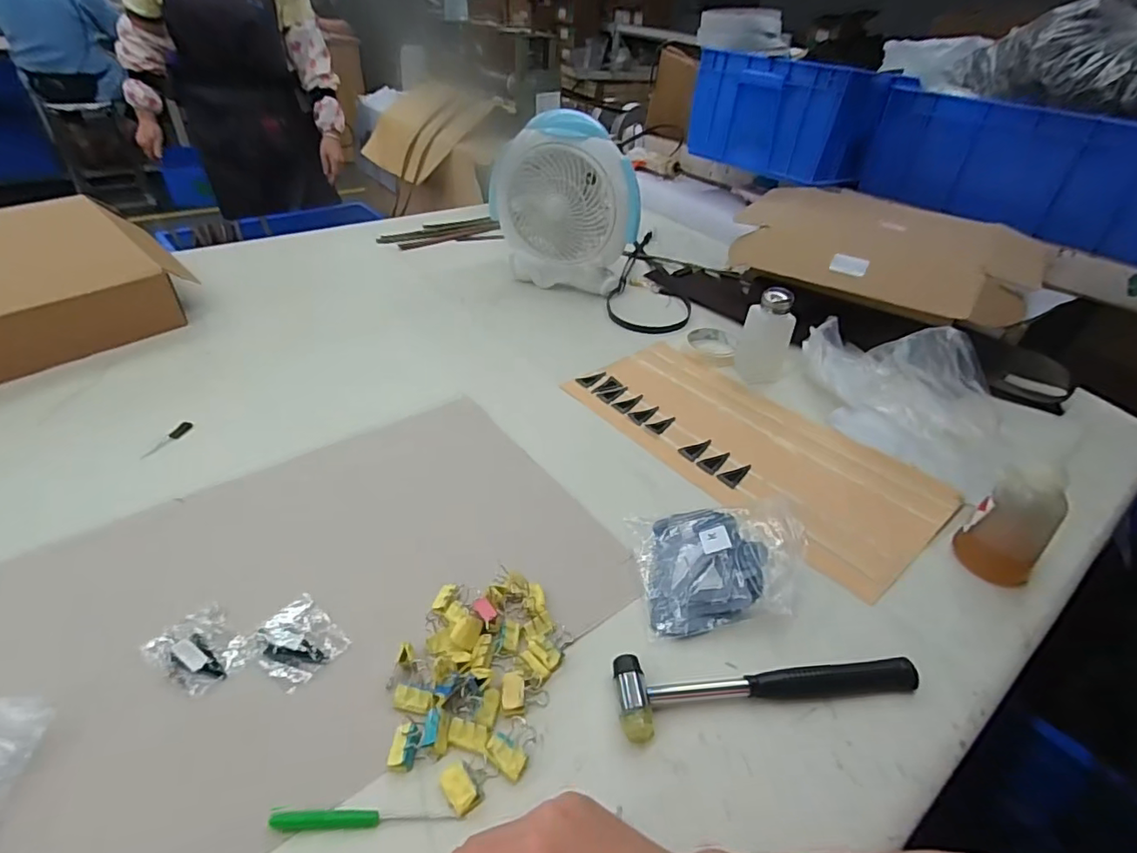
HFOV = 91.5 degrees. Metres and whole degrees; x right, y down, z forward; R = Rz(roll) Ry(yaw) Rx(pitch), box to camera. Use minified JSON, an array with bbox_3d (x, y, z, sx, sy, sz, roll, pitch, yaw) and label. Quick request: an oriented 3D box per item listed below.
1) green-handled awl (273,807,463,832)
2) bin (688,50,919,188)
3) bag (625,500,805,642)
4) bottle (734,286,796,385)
[{"bbox_3d":[-0.130,0.252,0.356,0.118,0.011,0.012,1,39,-3],"label":"green-handled awl"},{"bbox_3d":[0.461,-0.648,1.151,0.215,0.193,0.348,-24,48,-31],"label":"bin"},{"bbox_3d":[0.141,0.121,0.509,0.148,0.046,0.131,0,39,-4],"label":"bag"},{"bbox_3d":[0.274,-0.127,0.774,0.060,0.116,0.060,4,39,1],"label":"bottle"}]

